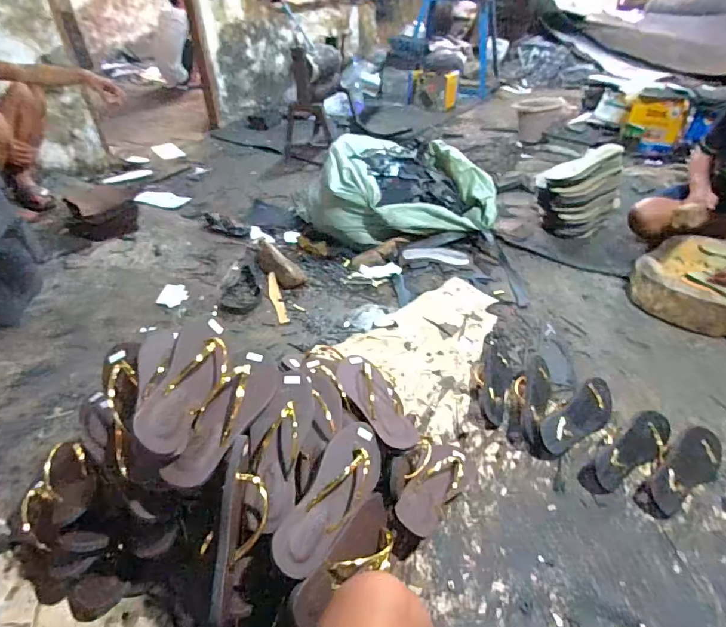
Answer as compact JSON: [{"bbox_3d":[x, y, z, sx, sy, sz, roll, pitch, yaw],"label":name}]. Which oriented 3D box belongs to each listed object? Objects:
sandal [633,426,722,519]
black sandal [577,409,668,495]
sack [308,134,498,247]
[{"bbox_3d":[0.592,0.294,0.811,0.230,0.039,0.076,-27,44,-29],"label":"sandal"},{"bbox_3d":[0.514,0.259,0.844,0.234,0.060,0.069,-23,42,-24],"label":"black sandal"},{"bbox_3d":[0.126,-0.461,1.647,0.689,0.253,0.410,-2,38,1],"label":"sack"}]

